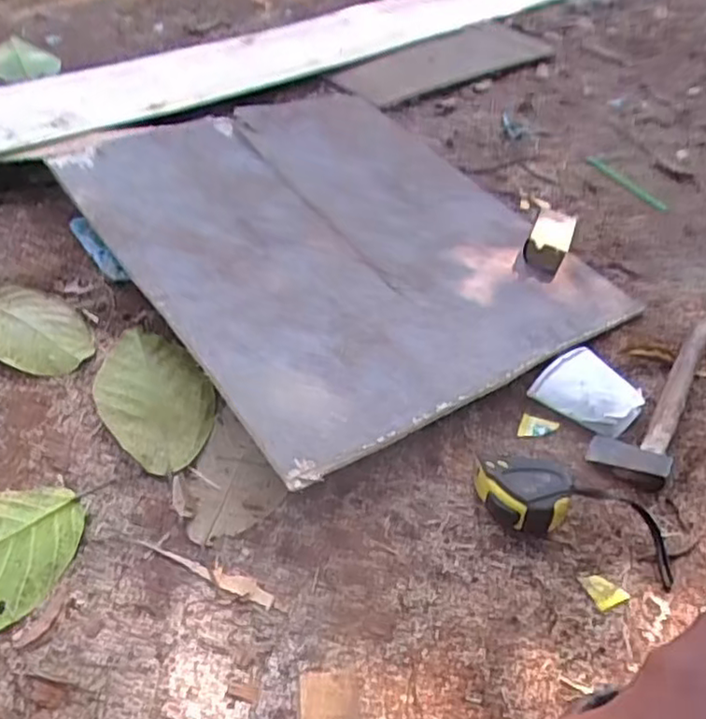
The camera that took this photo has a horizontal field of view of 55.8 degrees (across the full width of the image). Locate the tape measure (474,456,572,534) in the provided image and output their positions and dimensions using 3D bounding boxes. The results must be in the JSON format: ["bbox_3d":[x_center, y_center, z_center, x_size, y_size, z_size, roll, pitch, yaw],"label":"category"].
[{"bbox_3d":[0.152,0.120,0.593,0.079,0.040,0.064,2,45,-5],"label":"tape measure"}]

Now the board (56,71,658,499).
[{"bbox_3d":[-0.020,-0.173,0.849,0.533,0.025,0.613,-23,53,-30],"label":"board"}]

